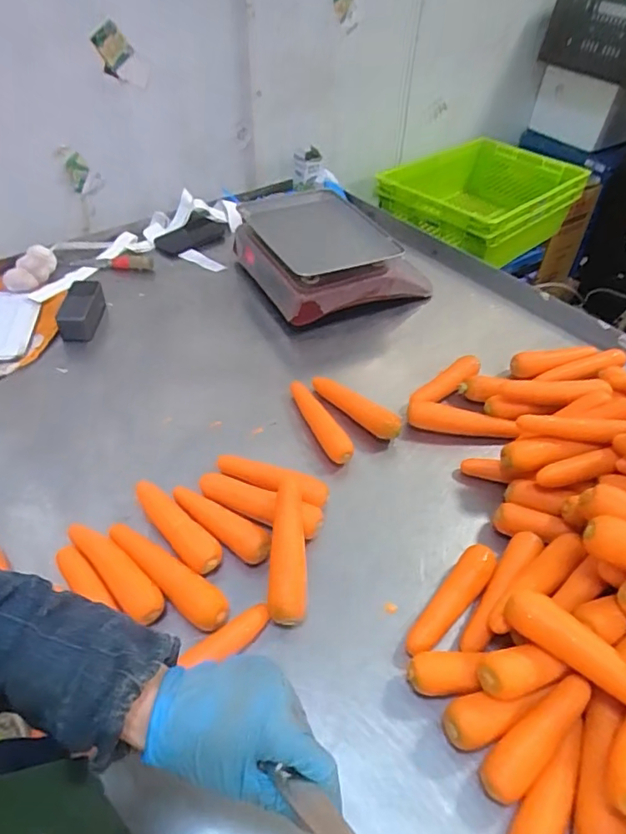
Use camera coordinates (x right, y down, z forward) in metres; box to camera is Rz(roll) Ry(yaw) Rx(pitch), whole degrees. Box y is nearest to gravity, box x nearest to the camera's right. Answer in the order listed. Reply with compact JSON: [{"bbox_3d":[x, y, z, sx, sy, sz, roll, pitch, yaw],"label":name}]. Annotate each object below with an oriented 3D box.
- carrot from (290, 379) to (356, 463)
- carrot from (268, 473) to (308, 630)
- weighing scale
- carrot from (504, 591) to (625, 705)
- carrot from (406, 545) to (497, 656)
[{"bbox_3d":[0.008,0.007,0.828,0.033,0.043,0.172,-16,48,-20],"label":"carrot"},{"bbox_3d":[-0.030,0.161,0.676,0.048,0.046,0.200,2,44,-2],"label":"carrot"},{"bbox_3d":[0.025,-0.351,1.150,0.319,0.120,0.356,-17,48,-20],"label":"weighing scale"},{"bbox_3d":[0.272,0.233,0.521,0.168,0.032,0.039,32,51,26],"label":"carrot"},{"bbox_3d":[0.165,0.220,0.637,0.037,0.033,0.174,33,51,27],"label":"carrot"}]

